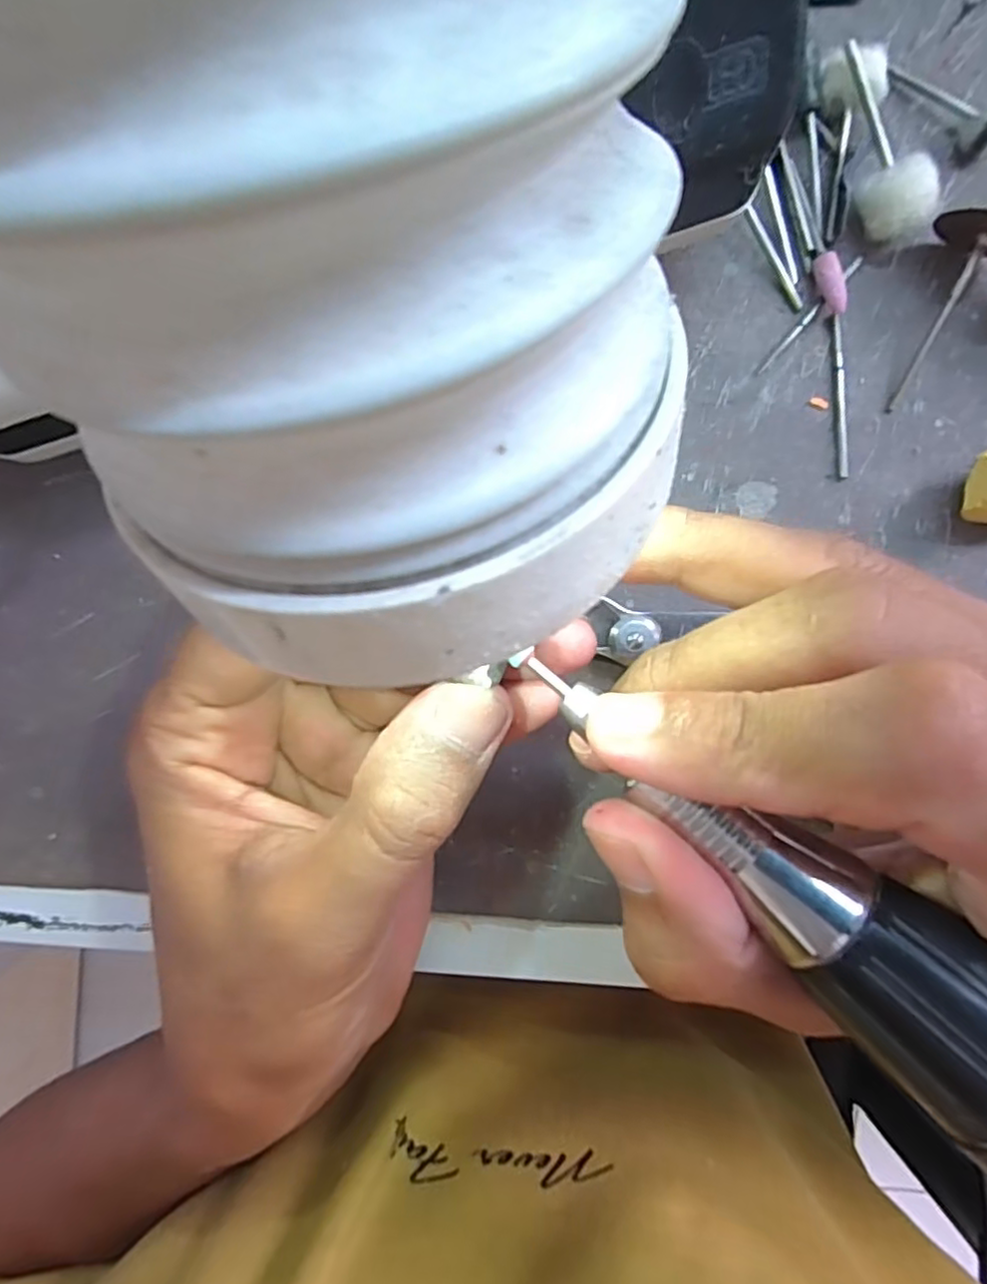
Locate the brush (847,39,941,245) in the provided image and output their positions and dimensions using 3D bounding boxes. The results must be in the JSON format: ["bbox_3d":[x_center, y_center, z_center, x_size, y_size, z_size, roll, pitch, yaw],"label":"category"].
[{"bbox_3d":[0.099,-0.126,0.171,0.015,0.016,0.044,-16,94,1],"label":"brush"}]

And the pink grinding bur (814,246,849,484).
[{"bbox_3d":[0.094,-0.075,0.179,0.007,0.008,0.057,-11,94,1],"label":"pink grinding bur"}]

